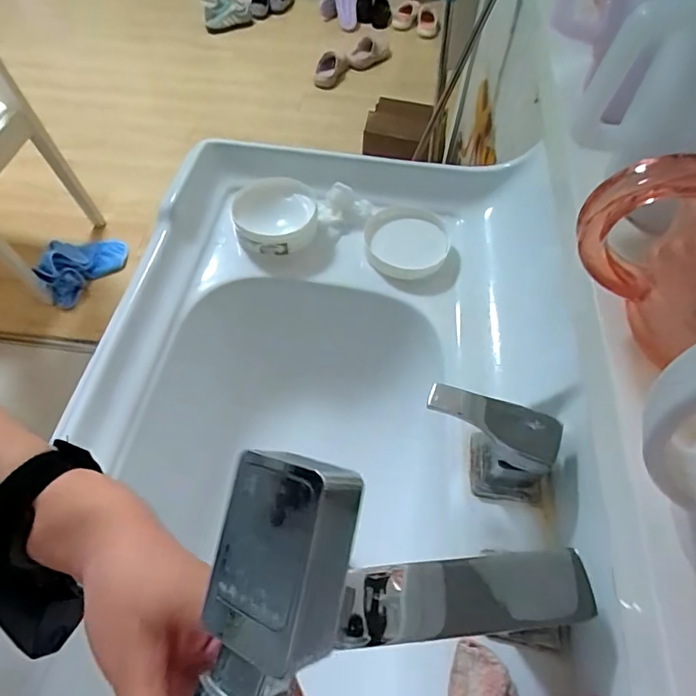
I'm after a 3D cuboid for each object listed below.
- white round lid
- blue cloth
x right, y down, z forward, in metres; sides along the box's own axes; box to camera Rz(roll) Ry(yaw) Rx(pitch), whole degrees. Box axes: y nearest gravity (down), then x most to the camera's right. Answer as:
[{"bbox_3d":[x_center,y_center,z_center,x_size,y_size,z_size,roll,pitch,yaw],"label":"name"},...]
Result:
[{"bbox_3d":[0.069,-0.131,0.569,0.102,0.012,0.112,1,58,-1],"label":"white round lid"},{"bbox_3d":[-0.833,-0.286,1.457,0.265,0.132,0.210,-33,64,-20],"label":"blue cloth"}]

